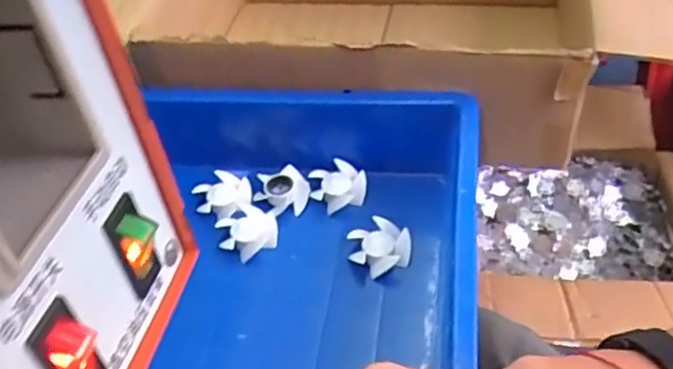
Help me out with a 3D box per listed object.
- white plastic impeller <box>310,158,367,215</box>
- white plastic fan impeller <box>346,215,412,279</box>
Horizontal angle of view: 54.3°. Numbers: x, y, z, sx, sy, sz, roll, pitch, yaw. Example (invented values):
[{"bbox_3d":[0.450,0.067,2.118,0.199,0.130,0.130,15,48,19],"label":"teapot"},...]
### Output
[{"bbox_3d":[0.001,-0.001,0.545,0.044,0.019,0.041,-18,46,-9],"label":"white plastic impeller"},{"bbox_3d":[0.033,0.046,0.494,0.047,0.015,0.041,-19,46,-11],"label":"white plastic fan impeller"}]

